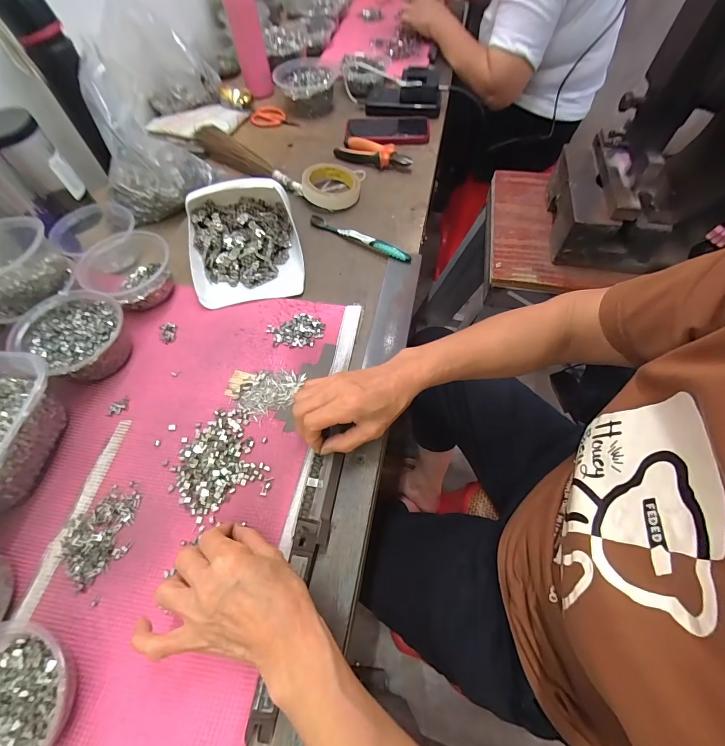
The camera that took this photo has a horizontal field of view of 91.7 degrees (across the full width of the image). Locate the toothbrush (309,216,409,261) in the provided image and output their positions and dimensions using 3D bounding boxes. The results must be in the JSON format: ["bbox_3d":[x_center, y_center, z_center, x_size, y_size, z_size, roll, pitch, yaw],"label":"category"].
[{"bbox_3d":[-0.006,-0.213,0.545,0.183,0.020,0.014,30,65,15],"label":"toothbrush"}]

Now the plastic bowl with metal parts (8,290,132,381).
[{"bbox_3d":[-0.345,-0.043,0.433,0.116,0.056,0.104,24,64,15],"label":"plastic bowl with metal parts"}]

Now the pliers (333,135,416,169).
[{"bbox_3d":[0.020,-0.416,0.666,0.149,0.029,0.047,22,63,15],"label":"pliers"}]

